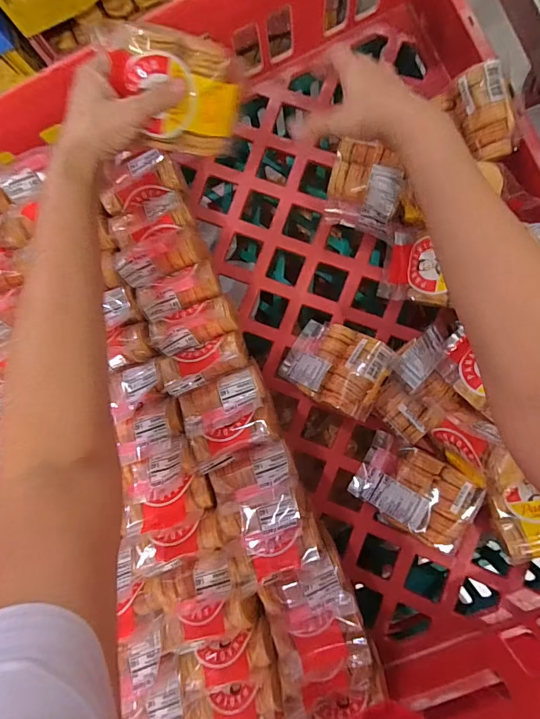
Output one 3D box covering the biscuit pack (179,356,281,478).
[{"bbox_3d":[-0.043,0.060,0.419,0.091,0.040,0.088,-22,84,4],"label":"biscuit pack"}]

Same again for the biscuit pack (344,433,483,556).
[{"bbox_3d":[0.159,0.144,0.447,0.120,0.039,0.083,27,89,7],"label":"biscuit pack"}]

